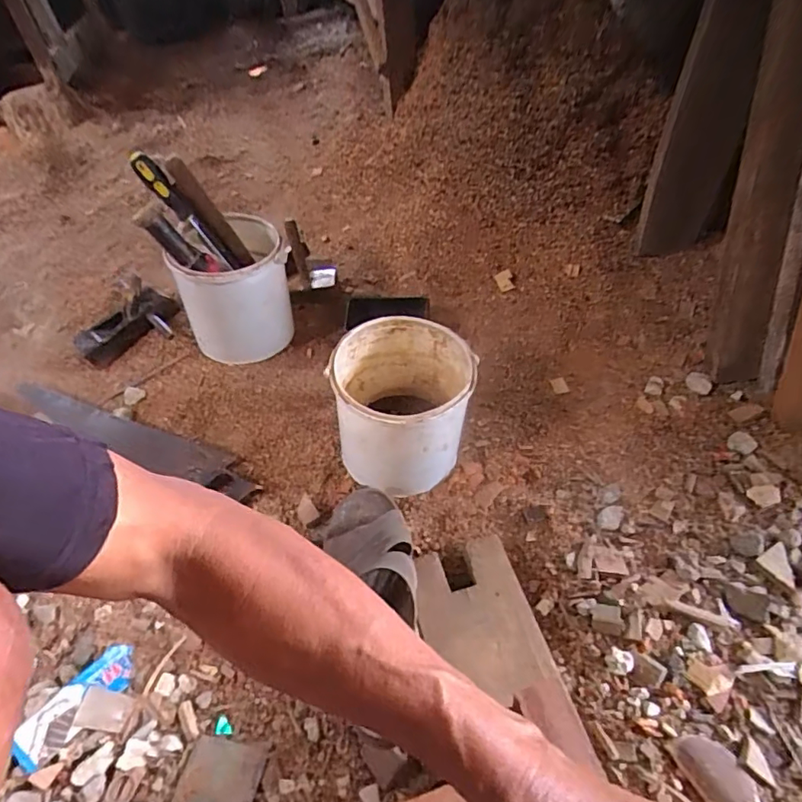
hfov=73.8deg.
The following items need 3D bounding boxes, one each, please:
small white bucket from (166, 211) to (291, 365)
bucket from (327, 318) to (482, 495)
[{"bbox_3d":[-0.276,-0.195,0.924,0.165,0.197,0.179,-4,45,4],"label":"small white bucket"},{"bbox_3d":[0.007,0.015,0.747,0.174,0.198,0.186,-3,48,4],"label":"bucket"}]

